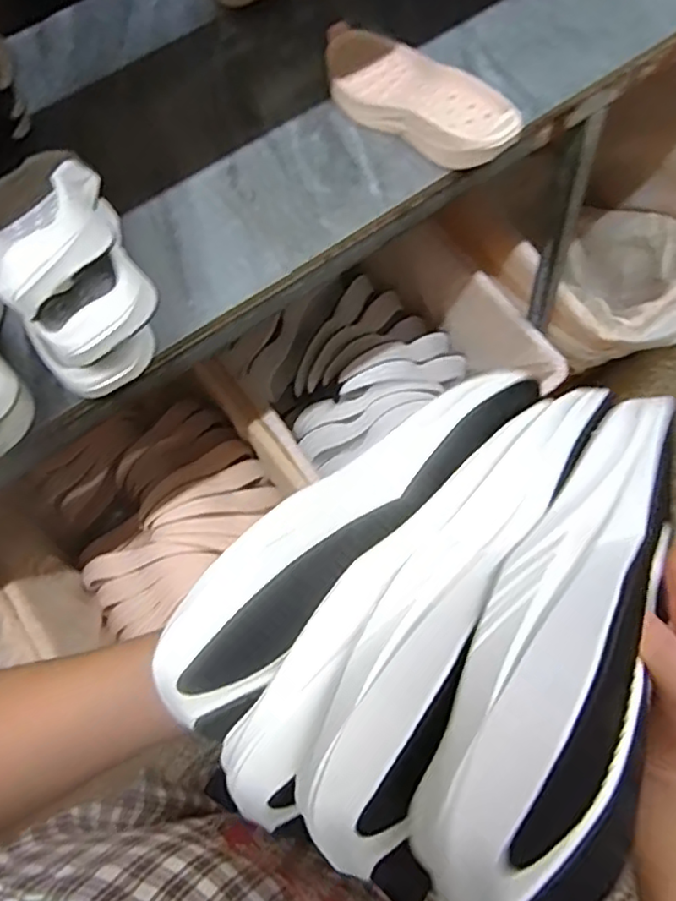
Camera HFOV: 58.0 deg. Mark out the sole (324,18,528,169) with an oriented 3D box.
[{"bbox_3d":[0.077,-0.386,0.650,0.104,0.047,0.275,-38,68,-14],"label":"sole"}]

